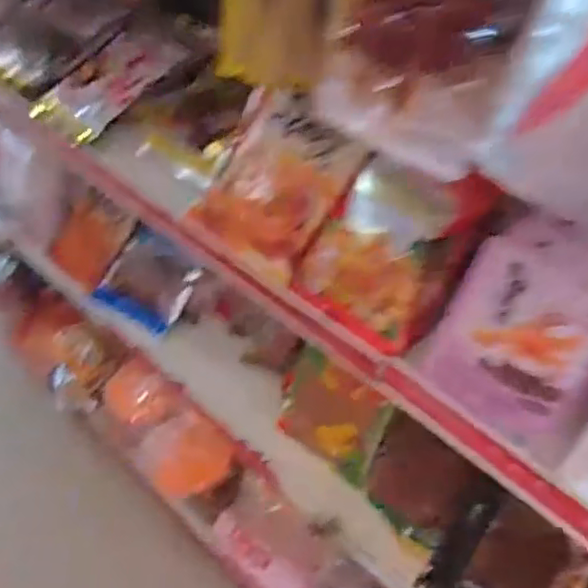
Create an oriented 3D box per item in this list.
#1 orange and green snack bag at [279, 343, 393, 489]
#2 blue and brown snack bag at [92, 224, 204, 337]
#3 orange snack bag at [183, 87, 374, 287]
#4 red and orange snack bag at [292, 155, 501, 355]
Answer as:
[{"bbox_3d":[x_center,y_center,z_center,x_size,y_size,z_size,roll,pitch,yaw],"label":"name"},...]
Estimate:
[{"bbox_3d":[0.057,0.180,0.963,0.185,0.143,0.045,30,10,30],"label":"orange and green snack bag"},{"bbox_3d":[-0.272,-0.026,1.169,0.186,0.170,0.025,28,3,21],"label":"blue and brown snack bag"},{"bbox_3d":[-0.022,-0.144,0.766,0.184,0.031,0.208,34,93,29],"label":"orange snack bag"},{"bbox_3d":[0.109,-0.048,0.689,0.177,0.191,0.045,28,6,30],"label":"red and orange snack bag"}]

